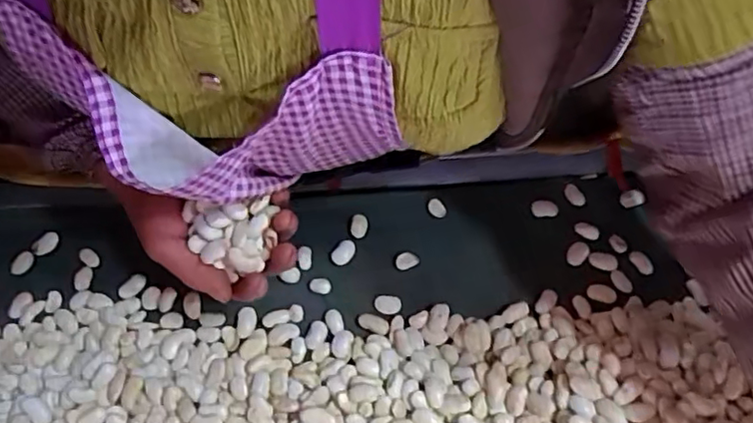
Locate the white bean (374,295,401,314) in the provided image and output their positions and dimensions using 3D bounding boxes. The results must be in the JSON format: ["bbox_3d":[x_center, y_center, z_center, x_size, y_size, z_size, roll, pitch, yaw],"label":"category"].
[{"bbox_3d":[0.008,0.068,0.449,0.019,0.004,0.014,3,68,-2],"label":"white bean"}]

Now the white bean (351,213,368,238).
[{"bbox_3d":[-0.013,0.010,0.467,0.012,0.004,0.018,9,68,0],"label":"white bean"}]

